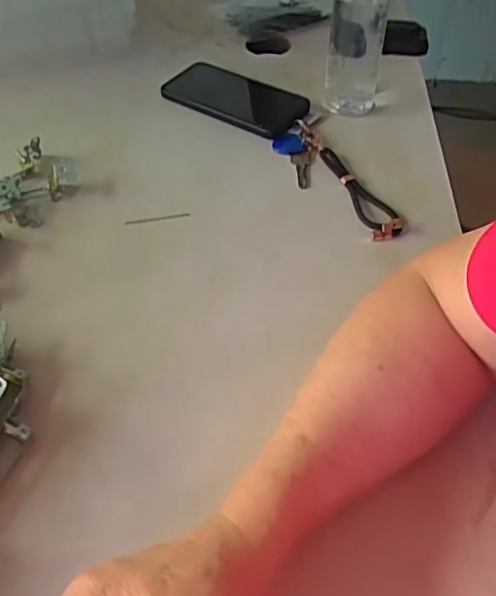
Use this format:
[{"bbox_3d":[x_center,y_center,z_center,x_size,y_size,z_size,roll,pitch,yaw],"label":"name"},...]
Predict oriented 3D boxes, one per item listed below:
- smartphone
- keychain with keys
[{"bbox_3d":[-0.017,-0.231,0.657,0.171,0.014,0.091,28,56,20],"label":"smartphone"},{"bbox_3d":[0.082,-0.125,0.573,0.063,0.017,0.196,-15,52,-13],"label":"keychain with keys"}]

